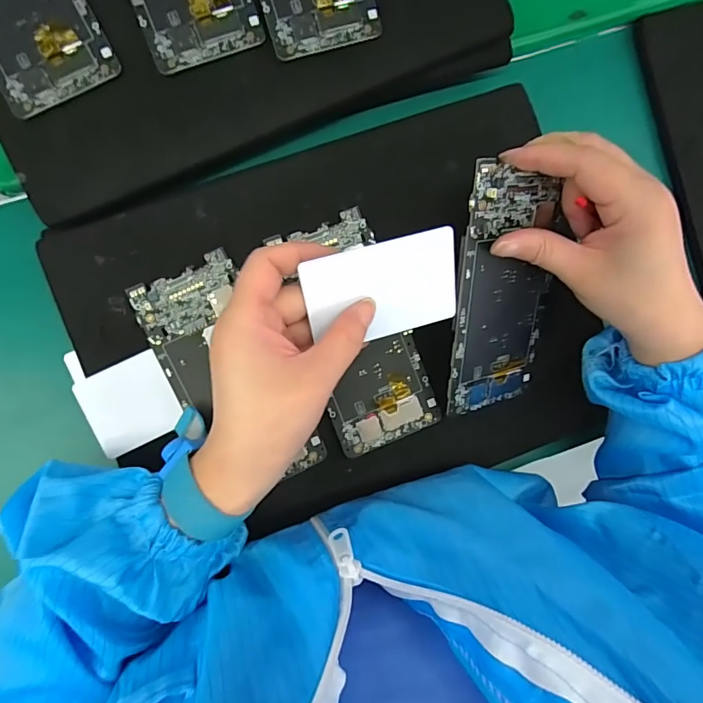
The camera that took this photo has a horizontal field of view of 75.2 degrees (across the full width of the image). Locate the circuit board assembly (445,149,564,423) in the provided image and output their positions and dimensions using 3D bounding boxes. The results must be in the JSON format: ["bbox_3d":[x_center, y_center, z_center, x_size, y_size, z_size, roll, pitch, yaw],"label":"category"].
[{"bbox_3d":[0.094,-0.034,0.282,0.070,0.004,0.153,-13,119,-23],"label":"circuit board assembly"}]

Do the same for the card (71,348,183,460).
[{"bbox_3d":[-0.144,0.035,0.298,0.057,0.004,0.054,-26,89,-2],"label":"card"}]

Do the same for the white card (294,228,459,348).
[{"bbox_3d":[0.018,-0.033,0.253,0.085,0.004,0.055,-17,120,-10],"label":"white card"}]

